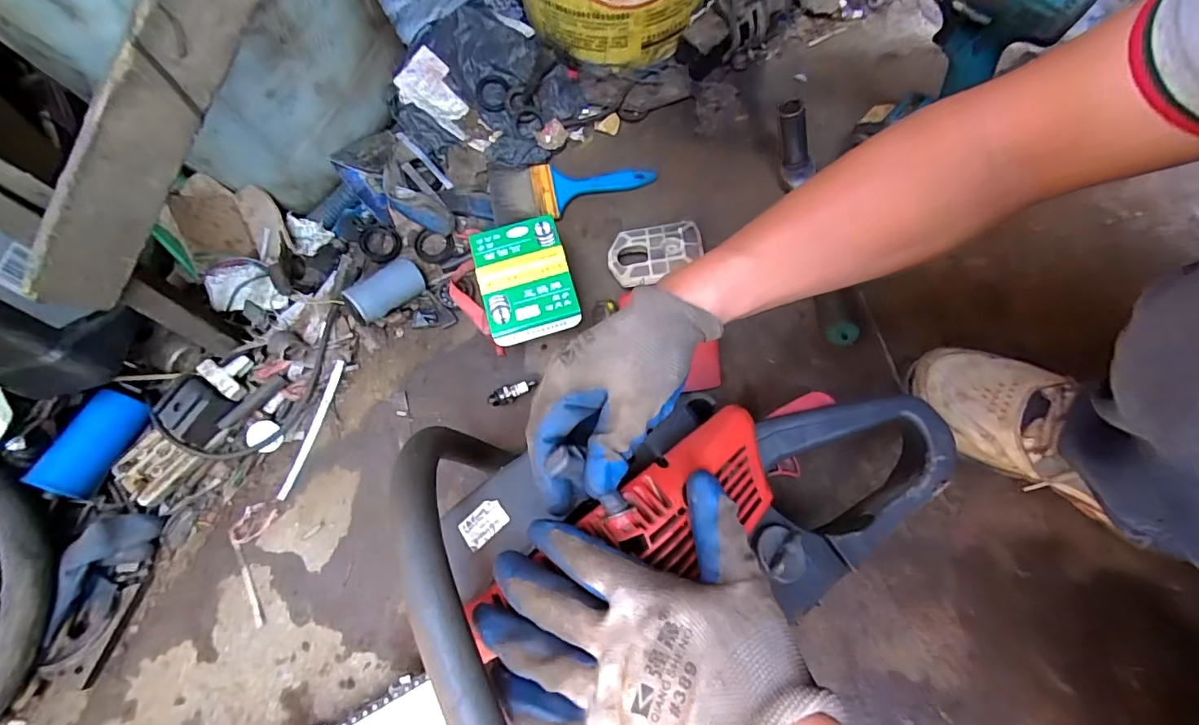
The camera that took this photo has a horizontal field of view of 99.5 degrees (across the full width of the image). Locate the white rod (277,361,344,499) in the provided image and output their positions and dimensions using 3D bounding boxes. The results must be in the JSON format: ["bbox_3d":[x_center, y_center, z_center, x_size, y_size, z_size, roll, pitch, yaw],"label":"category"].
[{"bbox_3d":[-0.293,0.065,0.516,0.009,0.011,0.145,15,69,8],"label":"white rod"}]

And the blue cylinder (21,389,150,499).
[{"bbox_3d":[-0.477,0.075,0.480,0.044,0.042,0.099,17,70,7],"label":"blue cylinder"}]

